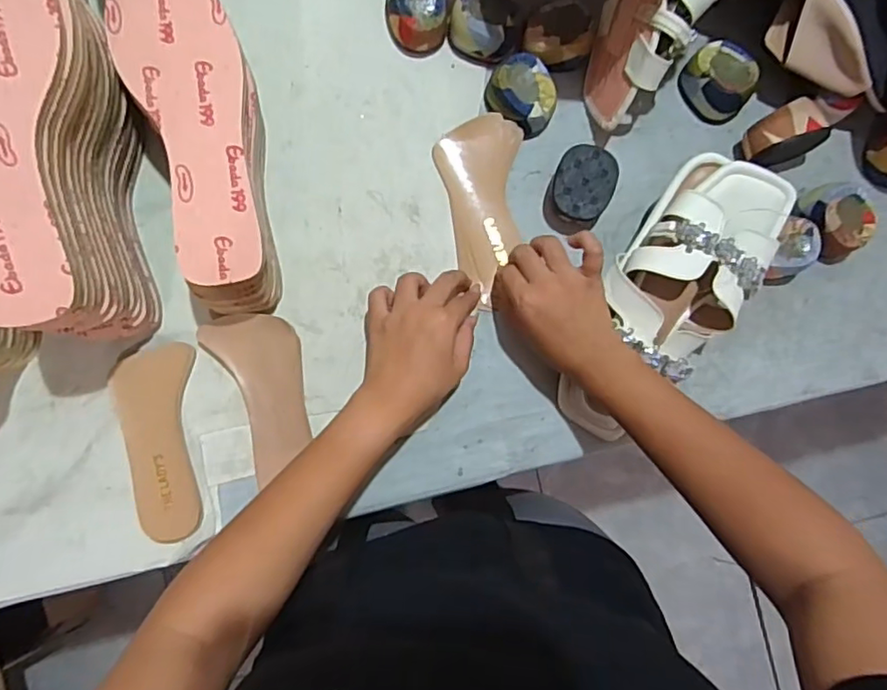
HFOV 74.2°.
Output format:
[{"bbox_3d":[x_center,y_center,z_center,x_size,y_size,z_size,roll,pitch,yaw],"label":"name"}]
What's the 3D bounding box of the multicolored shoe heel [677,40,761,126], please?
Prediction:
[{"bbox_3d":[0.240,-0.231,0.513,0.050,0.040,0.063,-41,90,-4],"label":"multicolored shoe heel"}]

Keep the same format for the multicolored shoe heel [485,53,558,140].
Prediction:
[{"bbox_3d":[0.068,-0.216,0.503,0.062,0.034,0.051,37,86,-1],"label":"multicolored shoe heel"}]

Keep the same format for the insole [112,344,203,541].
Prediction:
[{"bbox_3d":[-0.235,0.081,0.484,0.061,0.014,0.156,-5,87,-3],"label":"insole"}]

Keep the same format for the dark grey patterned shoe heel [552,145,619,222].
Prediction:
[{"bbox_3d":[0.118,-0.135,0.502,0.049,0.037,0.060,18,86,-2],"label":"dark grey patterned shoe heel"}]

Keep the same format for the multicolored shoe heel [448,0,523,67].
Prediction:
[{"bbox_3d":[0.037,-0.275,0.505,0.062,0.035,0.049,10,87,-2],"label":"multicolored shoe heel"}]

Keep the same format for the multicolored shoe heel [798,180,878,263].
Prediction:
[{"bbox_3d":[0.338,-0.105,0.510,0.056,0.039,0.067,-26,89,-4],"label":"multicolored shoe heel"}]

